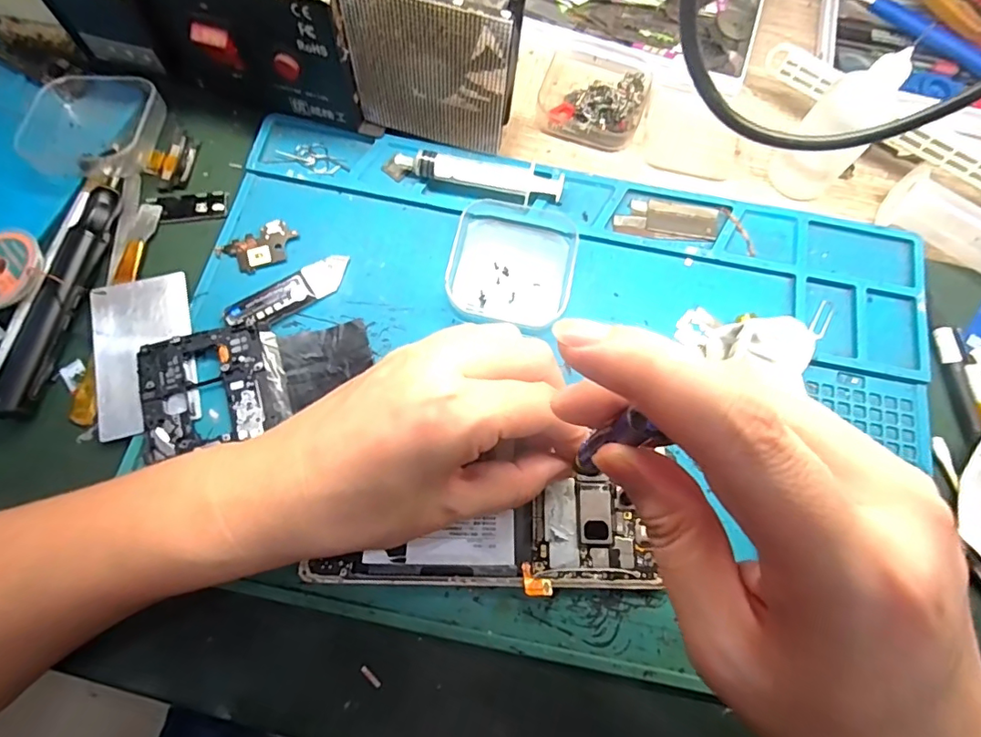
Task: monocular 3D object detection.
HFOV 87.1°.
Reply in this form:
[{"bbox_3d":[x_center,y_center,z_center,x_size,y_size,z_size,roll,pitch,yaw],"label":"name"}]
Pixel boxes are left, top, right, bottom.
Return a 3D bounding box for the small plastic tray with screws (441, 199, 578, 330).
[{"bbox_3d":[0.013,-0.057,0.272,0.062,0.014,0.071,13,73,2],"label":"small plastic tray with screws"}]

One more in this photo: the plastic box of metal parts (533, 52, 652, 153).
[{"bbox_3d":[0.062,-0.166,0.312,0.063,0.020,0.061,20,73,4],"label":"plastic box of metal parts"}]

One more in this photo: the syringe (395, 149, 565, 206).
[{"bbox_3d":[-0.006,-0.105,0.283,0.091,0.015,0.014,6,73,0],"label":"syringe"}]

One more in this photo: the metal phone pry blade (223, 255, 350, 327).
[{"bbox_3d":[-0.103,-0.040,0.265,0.064,0.005,0.020,-34,77,-11],"label":"metal phone pry blade"}]

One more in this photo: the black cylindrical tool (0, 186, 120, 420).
[{"bbox_3d":[-0.211,-0.036,0.255,0.014,0.014,0.122,11,73,2],"label":"black cylindrical tool"}]

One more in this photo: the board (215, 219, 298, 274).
[{"bbox_3d":[-0.122,-0.064,0.273,0.038,0.004,0.023,-35,77,-12],"label":"board"}]

